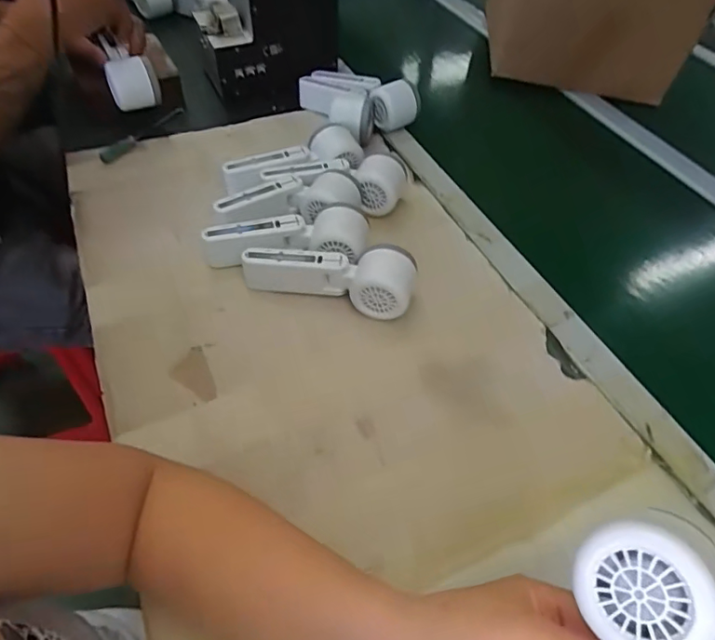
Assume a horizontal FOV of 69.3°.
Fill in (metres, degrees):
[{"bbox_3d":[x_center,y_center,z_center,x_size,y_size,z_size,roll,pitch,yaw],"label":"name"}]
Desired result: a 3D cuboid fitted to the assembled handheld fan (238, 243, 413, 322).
[{"bbox_3d":[-0.029,-0.044,0.515,0.168,0.053,0.047,11,50,6],"label":"assembled handheld fan"}]

